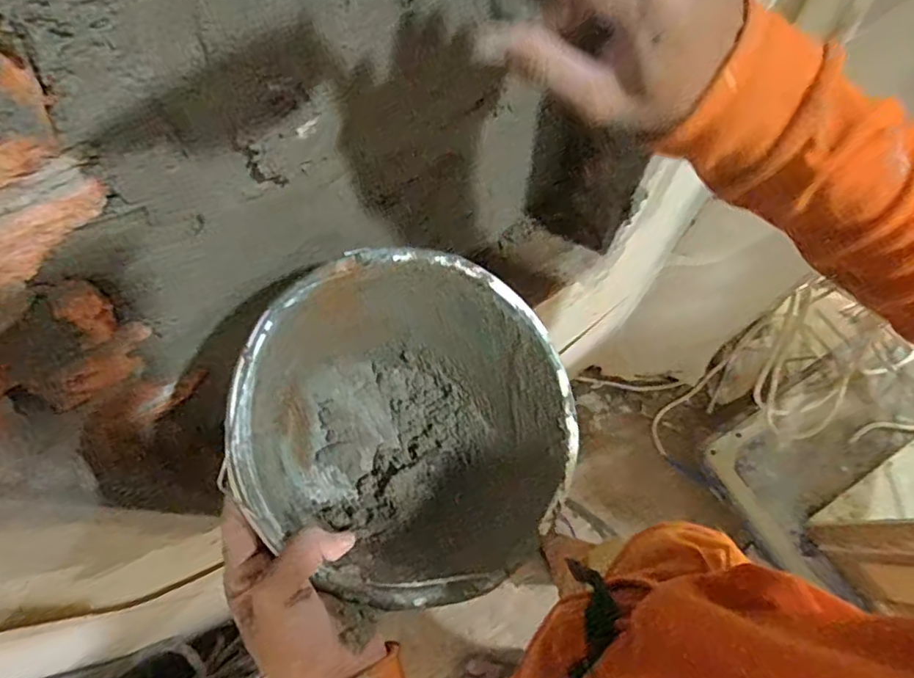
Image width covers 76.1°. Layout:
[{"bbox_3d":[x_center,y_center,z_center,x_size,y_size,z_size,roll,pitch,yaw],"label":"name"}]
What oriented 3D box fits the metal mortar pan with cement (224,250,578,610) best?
[{"bbox_3d":[-0.060,0.072,0.477,0.255,0.180,0.240,-29,88,-32],"label":"metal mortar pan with cement"}]

